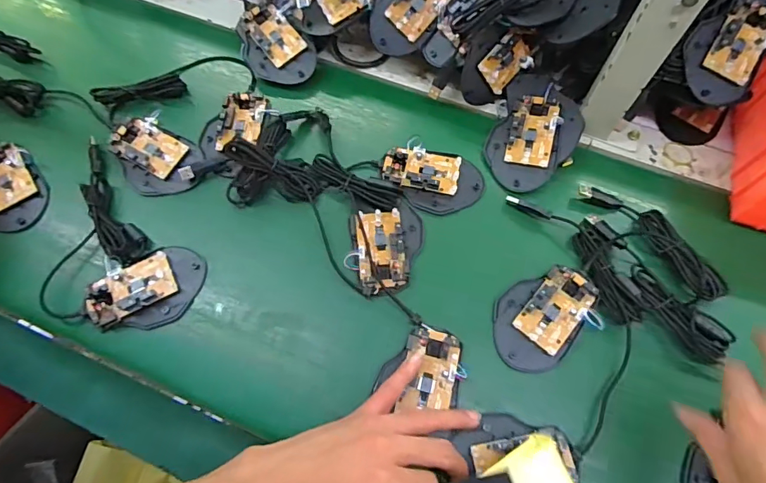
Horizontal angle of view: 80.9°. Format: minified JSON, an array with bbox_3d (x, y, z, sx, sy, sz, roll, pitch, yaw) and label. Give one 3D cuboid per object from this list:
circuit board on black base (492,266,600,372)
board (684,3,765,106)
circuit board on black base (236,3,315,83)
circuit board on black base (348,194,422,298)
[{"bbox_3d":[0.144,0.067,0.412,0.070,0.026,0.099,34,71,15],"label":"circuit board on black base"},{"bbox_3d":[0.344,-0.186,0.449,0.076,0.025,0.097,40,96,1],"label":"board"},{"bbox_3d":[-0.126,-0.226,0.527,0.099,0.016,0.070,44,90,-1],"label":"circuit board on black base"},{"bbox_3d":[0.005,0.004,0.442,0.070,0.018,0.097,-3,66,-1],"label":"circuit board on black base"}]

